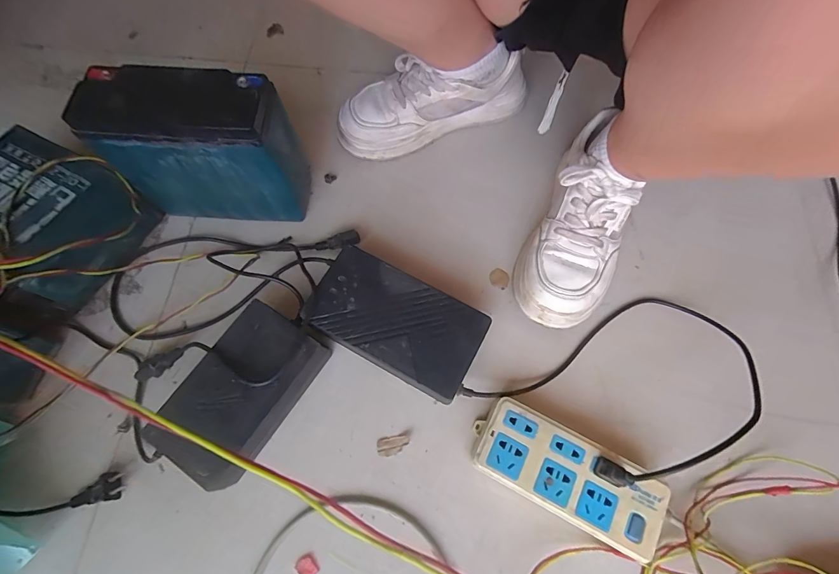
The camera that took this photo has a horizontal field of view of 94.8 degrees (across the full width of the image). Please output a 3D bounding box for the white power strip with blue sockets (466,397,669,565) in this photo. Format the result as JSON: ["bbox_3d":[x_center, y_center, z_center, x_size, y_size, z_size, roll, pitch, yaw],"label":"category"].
[{"bbox_3d":[0.145,0.187,0.391,0.179,0.039,0.076,27,72,9],"label":"white power strip with blue sockets"}]

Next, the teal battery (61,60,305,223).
[{"bbox_3d":[-0.240,-0.147,0.438,0.185,0.176,0.079,1,70,0],"label":"teal battery"}]

